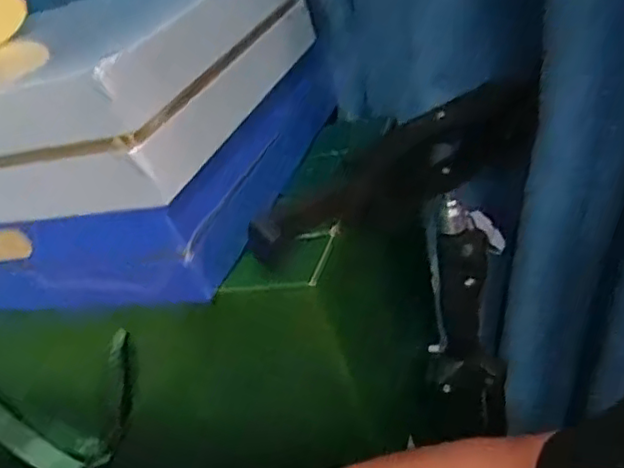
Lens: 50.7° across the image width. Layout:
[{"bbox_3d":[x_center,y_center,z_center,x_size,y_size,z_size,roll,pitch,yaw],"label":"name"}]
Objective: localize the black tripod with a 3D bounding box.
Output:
[{"bbox_3d":[0.062,0.015,0.532,0.206,0.278,0.069,11,39,20],"label":"black tripod"}]

